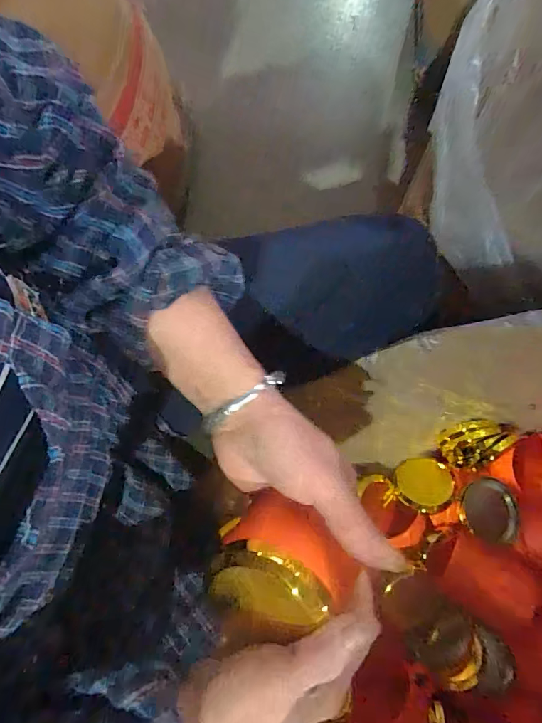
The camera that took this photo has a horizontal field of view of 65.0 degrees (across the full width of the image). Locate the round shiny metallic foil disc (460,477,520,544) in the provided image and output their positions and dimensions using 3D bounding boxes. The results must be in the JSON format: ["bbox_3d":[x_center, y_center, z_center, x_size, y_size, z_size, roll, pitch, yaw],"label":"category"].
[{"bbox_3d":[0.300,0.205,0.577,0.067,0.021,0.086,-17,78,-3],"label":"round shiny metallic foil disc"}]

